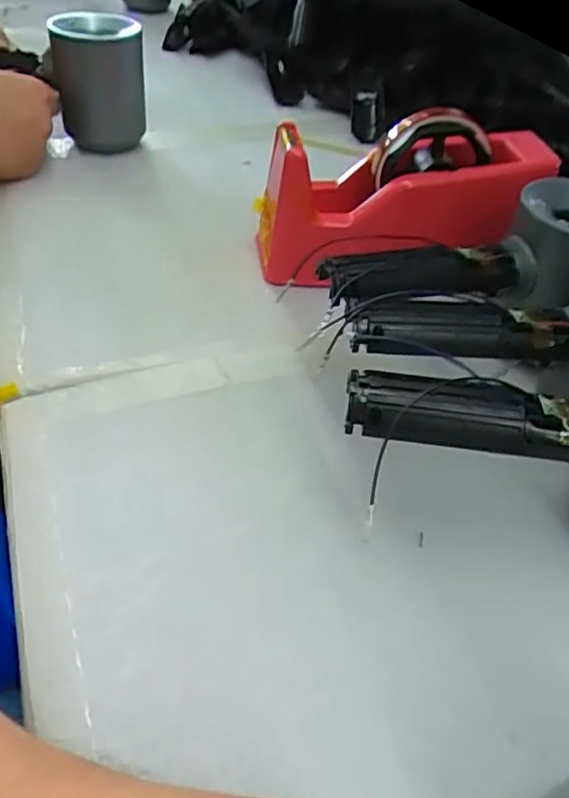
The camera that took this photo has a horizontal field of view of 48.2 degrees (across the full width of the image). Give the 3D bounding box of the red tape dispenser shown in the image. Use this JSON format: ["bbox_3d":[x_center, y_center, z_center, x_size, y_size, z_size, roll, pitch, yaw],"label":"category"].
[{"bbox_3d":[0.079,-0.149,0.440,0.205,0.096,0.076,-13,45,4],"label":"red tape dispenser"}]

